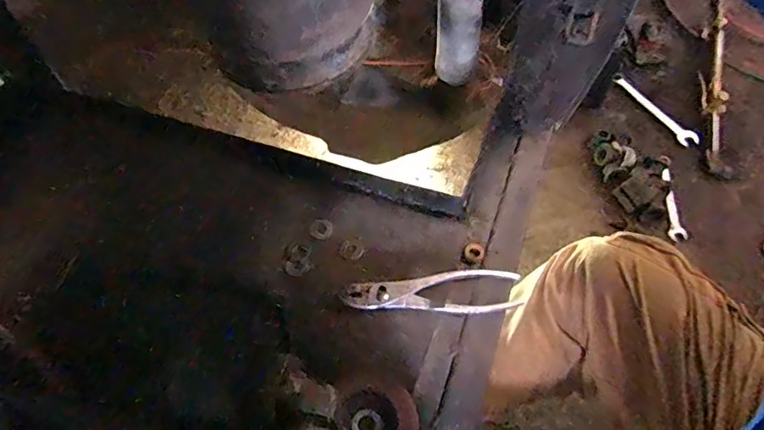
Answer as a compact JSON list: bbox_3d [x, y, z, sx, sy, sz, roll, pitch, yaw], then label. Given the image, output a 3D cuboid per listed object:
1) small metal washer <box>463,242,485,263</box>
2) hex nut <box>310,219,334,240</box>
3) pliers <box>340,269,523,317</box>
[{"bbox_3d":[0.101,0.041,0.566,0.023,0.006,0.023,-1,58,1],"label":"small metal washer"},{"bbox_3d":[-0.068,0.016,0.587,0.024,0.006,0.024,-1,58,1],"label":"hex nut"},{"bbox_3d":[0.051,0.081,0.547,0.180,0.020,0.047,2,58,3],"label":"pliers"}]

